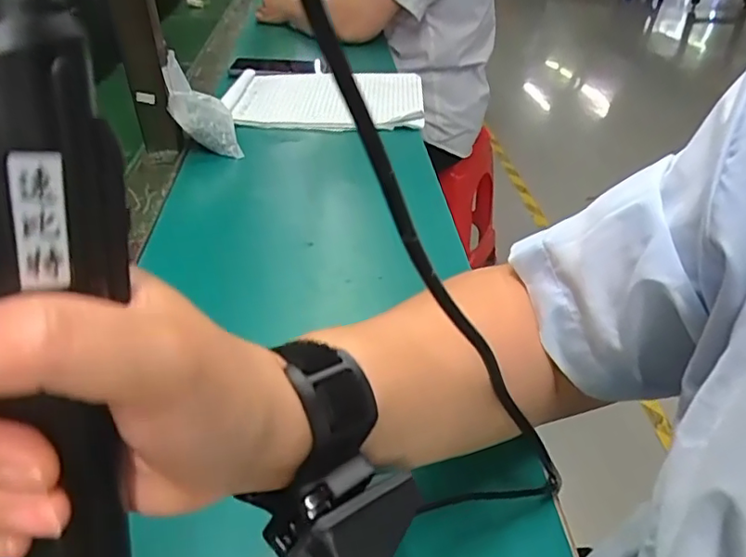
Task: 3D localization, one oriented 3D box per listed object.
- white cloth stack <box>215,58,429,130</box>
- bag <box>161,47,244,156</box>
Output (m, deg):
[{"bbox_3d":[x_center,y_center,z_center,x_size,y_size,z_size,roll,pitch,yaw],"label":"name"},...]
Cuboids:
[{"bbox_3d":[-0.075,-0.284,0.894,0.293,0.036,0.229,1,37,2],"label":"white cloth stack"},{"bbox_3d":[-0.216,-0.224,0.736,0.084,0.101,0.101,-7,37,-10],"label":"bag"}]

